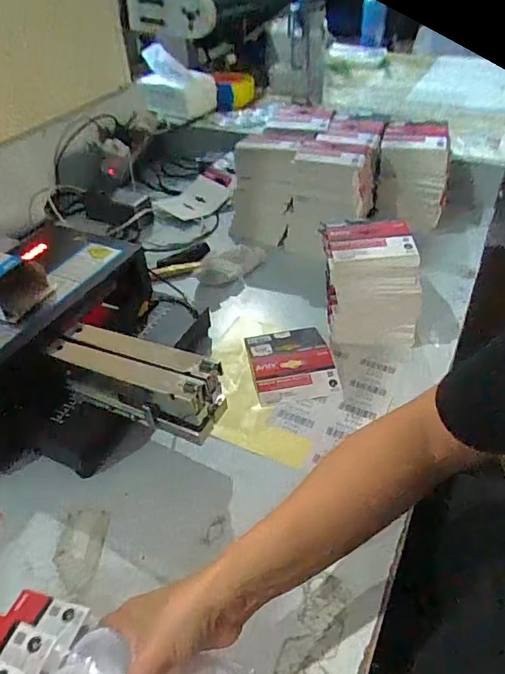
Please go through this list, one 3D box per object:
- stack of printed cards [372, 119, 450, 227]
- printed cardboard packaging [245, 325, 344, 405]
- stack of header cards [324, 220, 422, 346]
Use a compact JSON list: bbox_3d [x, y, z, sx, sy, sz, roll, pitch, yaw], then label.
[{"bbox_3d":[0.272,-0.276,0.835,0.111,0.130,0.115,11,43,15],"label":"stack of printed cards"},{"bbox_3d":[0.047,0.029,0.624,0.100,0.018,0.123,-8,42,-5],"label":"printed cardboard packaging"},{"bbox_3d":[0.148,-0.071,0.630,0.111,0.122,0.102,-4,41,-1],"label":"stack of header cards"}]

